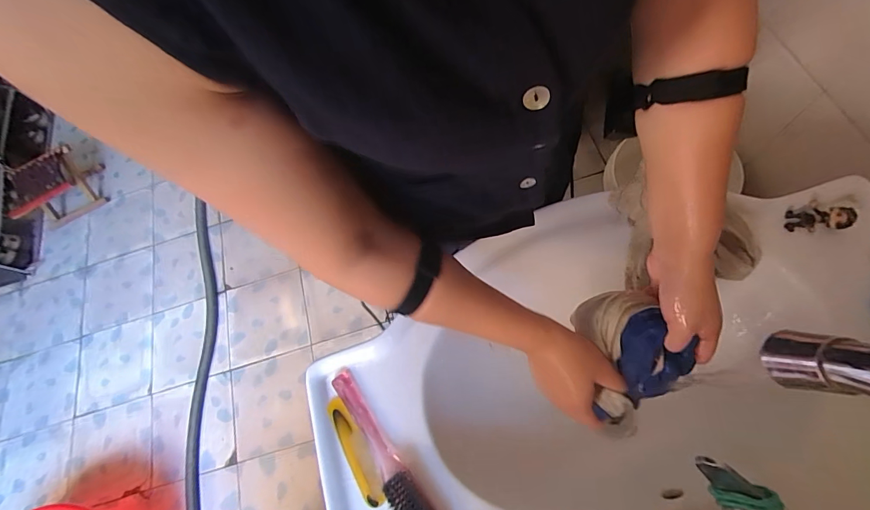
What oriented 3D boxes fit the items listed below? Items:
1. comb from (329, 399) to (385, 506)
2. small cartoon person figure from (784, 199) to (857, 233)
[{"bbox_3d":[-0.101,0.248,0.499,0.033,0.010,0.138,-27,65,-11],"label":"comb"},{"bbox_3d":[0.492,-0.050,0.500,0.066,0.021,0.037,-1,67,28],"label":"small cartoon person figure"}]

